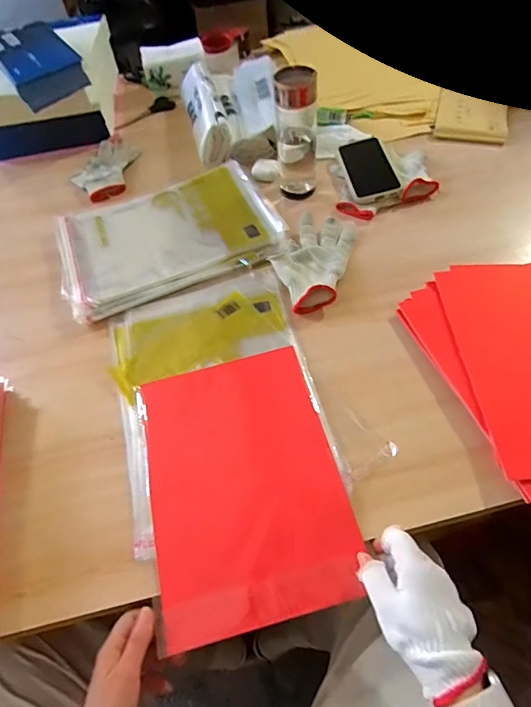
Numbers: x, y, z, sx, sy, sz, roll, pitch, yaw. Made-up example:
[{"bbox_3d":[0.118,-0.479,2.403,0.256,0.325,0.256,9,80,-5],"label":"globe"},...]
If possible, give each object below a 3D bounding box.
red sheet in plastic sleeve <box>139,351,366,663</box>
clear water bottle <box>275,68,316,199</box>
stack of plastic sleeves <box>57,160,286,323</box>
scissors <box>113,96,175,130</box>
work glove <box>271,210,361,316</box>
[{"bbox_3d":[-0.028,0.136,0.465,0.209,0.011,0.290,-16,58,-4],"label":"red sheet in plastic sleeve"},{"bbox_3d":[0.051,-0.355,0.680,0.065,0.187,0.053,3,57,7],"label":"clear water bottle"},{"bbox_3d":[-0.166,-0.204,0.692,0.343,0.024,0.271,-18,56,-8],"label":"stack of plastic sleeves"},{"bbox_3d":[-0.283,-0.561,0.958,0.164,0.007,0.051,-36,60,-19],"label":"scissors"},{"bbox_3d":[0.074,-0.147,0.628,0.099,0.035,0.195,13,59,13],"label":"work glove"}]

